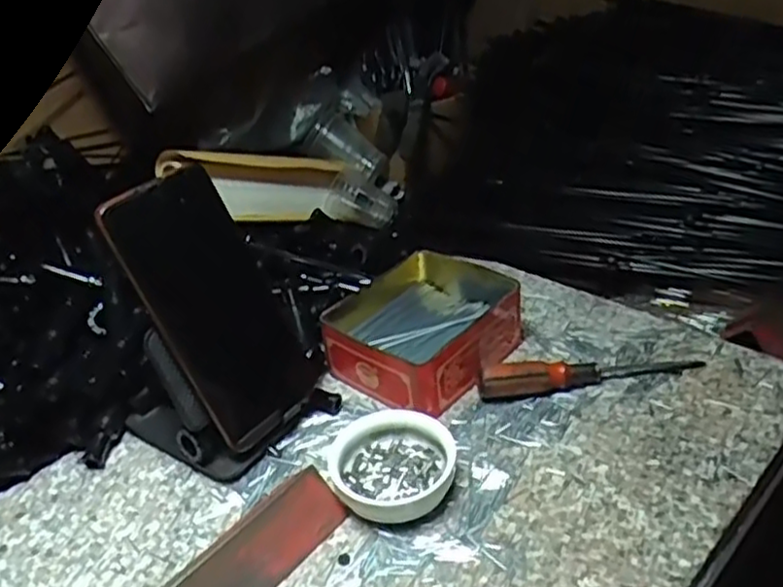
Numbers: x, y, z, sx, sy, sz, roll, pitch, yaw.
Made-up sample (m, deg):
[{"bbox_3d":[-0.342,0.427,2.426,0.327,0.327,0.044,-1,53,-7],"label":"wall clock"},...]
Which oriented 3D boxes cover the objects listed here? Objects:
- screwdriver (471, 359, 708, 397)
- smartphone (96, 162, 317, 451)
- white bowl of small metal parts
[{"bbox_3d":[0.132,0.049,0.474,0.148,0.024,0.016,-9,33,-4],"label":"screwdriver"},{"bbox_3d":[-0.105,0.008,0.434,0.015,0.164,0.079,-10,24,41],"label":"smartphone"},{"bbox_3d":[0.000,0.101,0.413,0.071,0.029,0.064,-6,33,2],"label":"white bowl of small metal parts"}]

